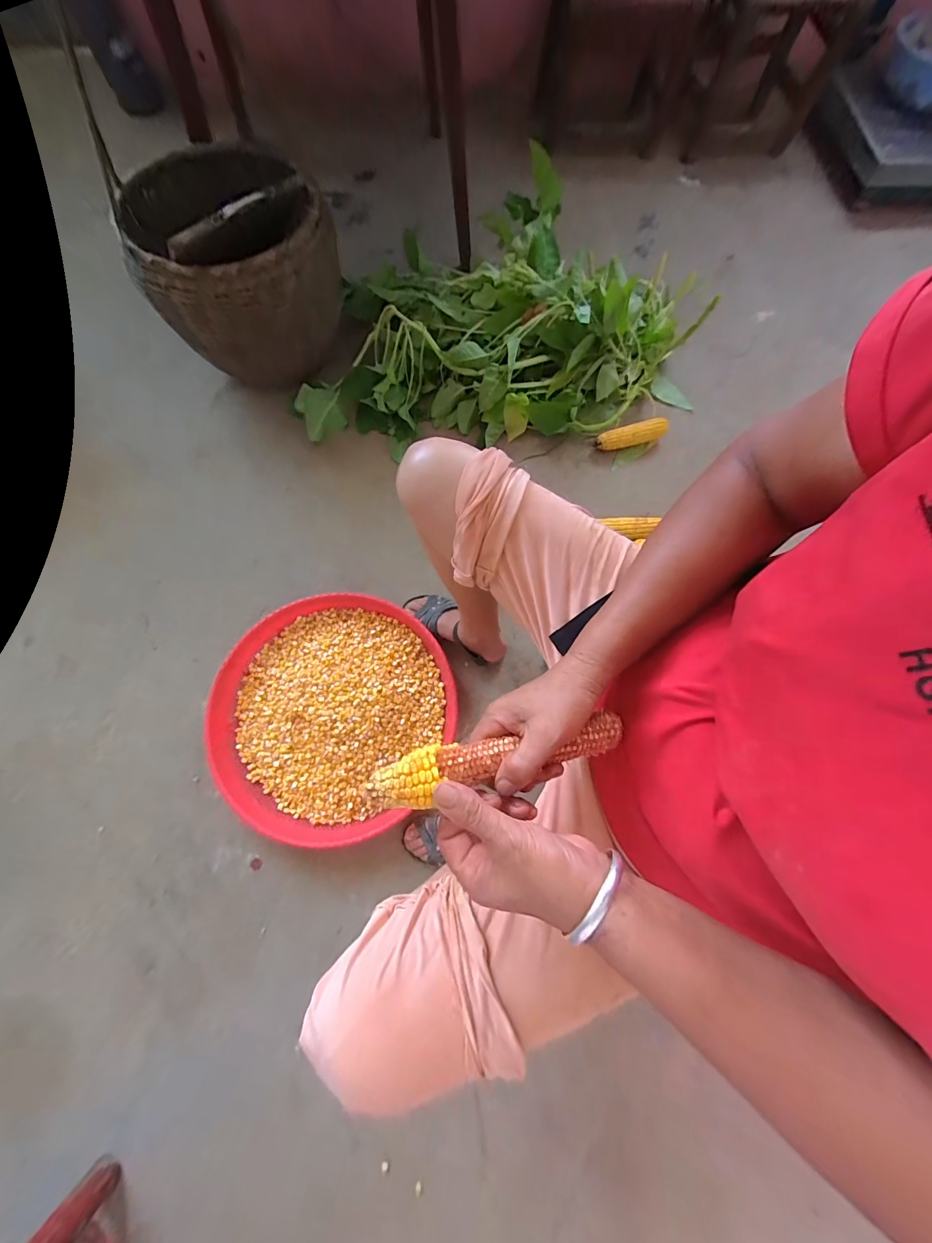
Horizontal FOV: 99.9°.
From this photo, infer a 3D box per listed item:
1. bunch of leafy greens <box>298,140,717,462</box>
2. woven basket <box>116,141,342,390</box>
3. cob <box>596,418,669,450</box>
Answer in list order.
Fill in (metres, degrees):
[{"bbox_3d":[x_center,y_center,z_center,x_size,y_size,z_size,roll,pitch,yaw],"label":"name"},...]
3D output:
[{"bbox_3d":[0.072,-0.720,0.958,0.934,0.215,0.496,-7,75,-4],"label":"bunch of leafy greens"},{"bbox_3d":[-0.460,-0.746,0.850,0.360,0.377,0.377,-17,76,-7],"label":"woven basket"},{"bbox_3d":[0.417,-0.470,0.978,0.197,0.036,0.049,-15,76,-6],"label":"cob"}]

